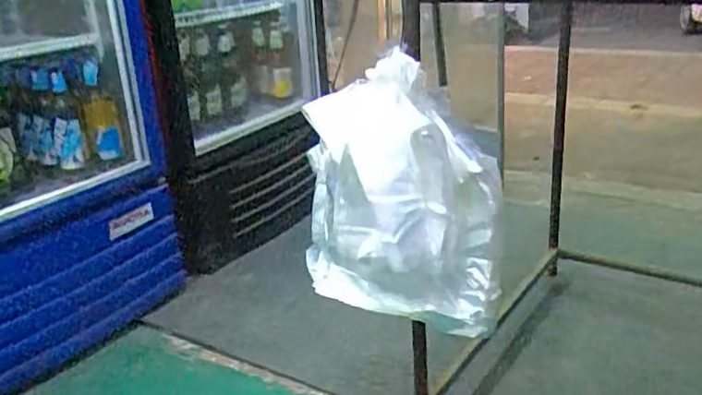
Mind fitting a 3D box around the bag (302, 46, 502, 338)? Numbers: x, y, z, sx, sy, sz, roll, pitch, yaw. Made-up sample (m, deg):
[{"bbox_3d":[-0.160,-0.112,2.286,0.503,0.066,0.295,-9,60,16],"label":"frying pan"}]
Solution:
[{"bbox_3d":[0.052,0.009,0.888,0.187,0.343,0.234,-15,25,-26],"label":"bag"}]

